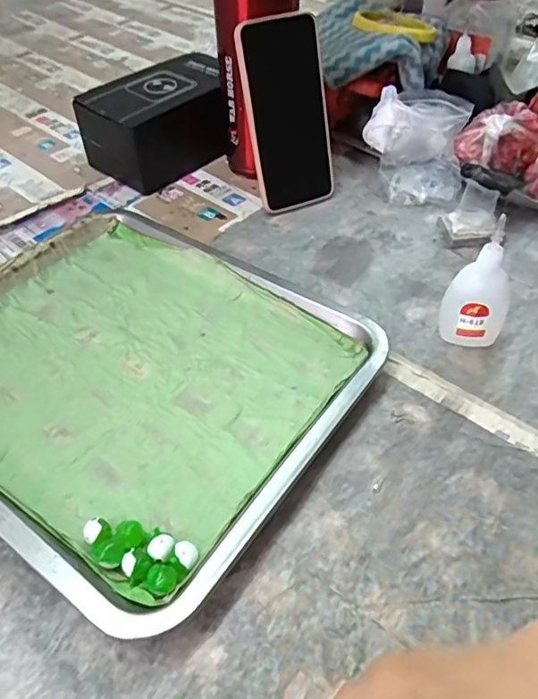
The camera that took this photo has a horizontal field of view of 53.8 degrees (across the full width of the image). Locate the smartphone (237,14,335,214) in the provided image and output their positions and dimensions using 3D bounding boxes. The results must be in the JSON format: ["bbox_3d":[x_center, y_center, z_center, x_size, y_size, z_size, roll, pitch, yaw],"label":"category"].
[{"bbox_3d":[0.019,-0.216,0.493,0.075,0.162,0.014,-16,32,-9],"label":"smartphone"}]

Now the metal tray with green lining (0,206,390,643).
[{"bbox_3d":[-0.102,0.010,0.381,0.302,0.021,0.257,28,54,24],"label":"metal tray with green lining"}]

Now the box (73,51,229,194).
[{"bbox_3d":[-0.111,-0.247,0.579,0.157,0.078,0.097,-36,57,-27],"label":"box"}]

